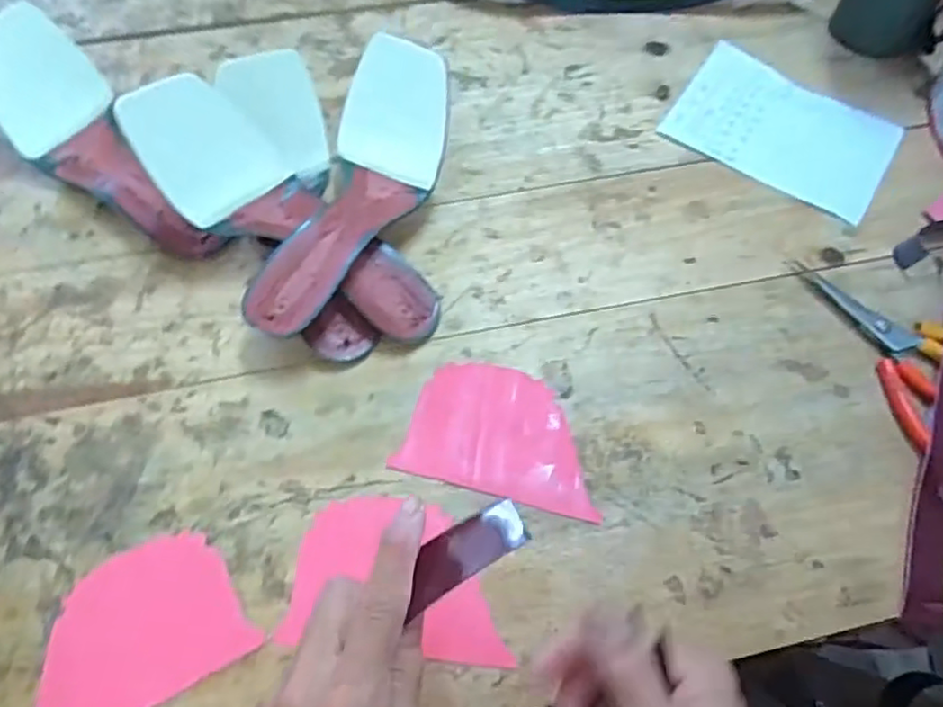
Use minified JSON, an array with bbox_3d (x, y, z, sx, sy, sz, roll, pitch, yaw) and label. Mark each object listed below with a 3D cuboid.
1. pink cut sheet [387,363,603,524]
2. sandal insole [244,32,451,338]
[{"bbox_3d":[0.025,0.052,0.431,0.126,0.004,0.089,16,63,7],"label":"pink cut sheet"},{"bbox_3d":[-0.080,-0.113,0.469,0.085,0.082,0.234,15,63,7],"label":"sandal insole"}]

